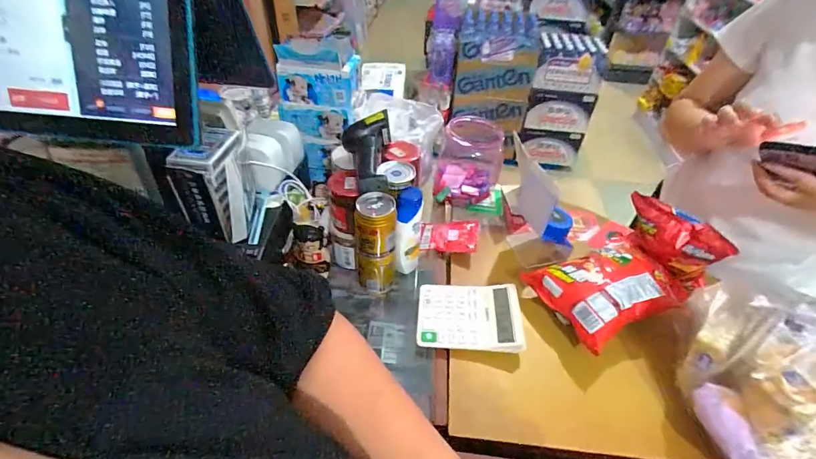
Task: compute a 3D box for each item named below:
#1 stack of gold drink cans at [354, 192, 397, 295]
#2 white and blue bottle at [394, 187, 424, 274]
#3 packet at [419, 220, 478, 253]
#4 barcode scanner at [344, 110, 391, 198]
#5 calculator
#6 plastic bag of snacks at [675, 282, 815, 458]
[{"bbox_3d":[-0.050,0.028,0.637,0.060,0.173,0.060,4,43,1],"label":"stack of gold drink cans"},{"bbox_3d":[0.001,0.004,0.667,0.042,0.146,0.052,4,43,1],"label":"white and blue bottle"},{"bbox_3d":[0.079,0.012,0.769,0.110,0.014,0.085,-3,45,15],"label":"packet"},{"bbox_3d":[-0.065,-0.118,0.636,0.077,0.060,0.143,-3,56,-7],"label":"barcode scanner"},{"bbox_3d":[0.097,0.136,0.626,0.160,0.025,0.124,4,43,1],"label":"calculator"},{"bbox_3d":[0.458,0.186,0.454,0.200,0.200,0.187,17,45,15],"label":"plastic bag of snacks"}]

